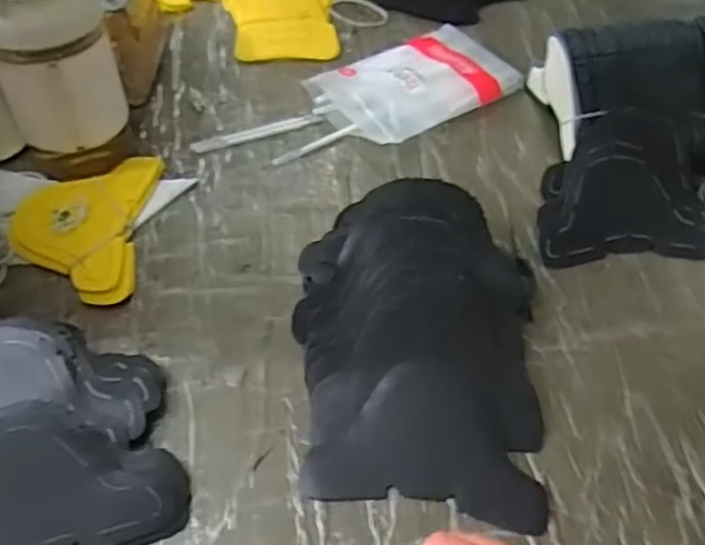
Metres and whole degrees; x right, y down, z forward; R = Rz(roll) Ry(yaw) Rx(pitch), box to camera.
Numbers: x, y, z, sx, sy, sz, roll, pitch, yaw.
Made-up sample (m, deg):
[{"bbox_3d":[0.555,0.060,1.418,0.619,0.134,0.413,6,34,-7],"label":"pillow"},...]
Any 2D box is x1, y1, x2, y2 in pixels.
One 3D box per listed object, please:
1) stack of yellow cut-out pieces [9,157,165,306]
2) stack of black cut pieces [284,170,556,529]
[{"bbox_3d":[-0.199,-0.036,0.494,0.095,0.019,0.137,2,50,-2],"label":"stack of yellow cut-out pieces"},{"bbox_3d":[0.042,0.031,0.418,0.157,0.051,0.210,7,50,3],"label":"stack of black cut pieces"}]

